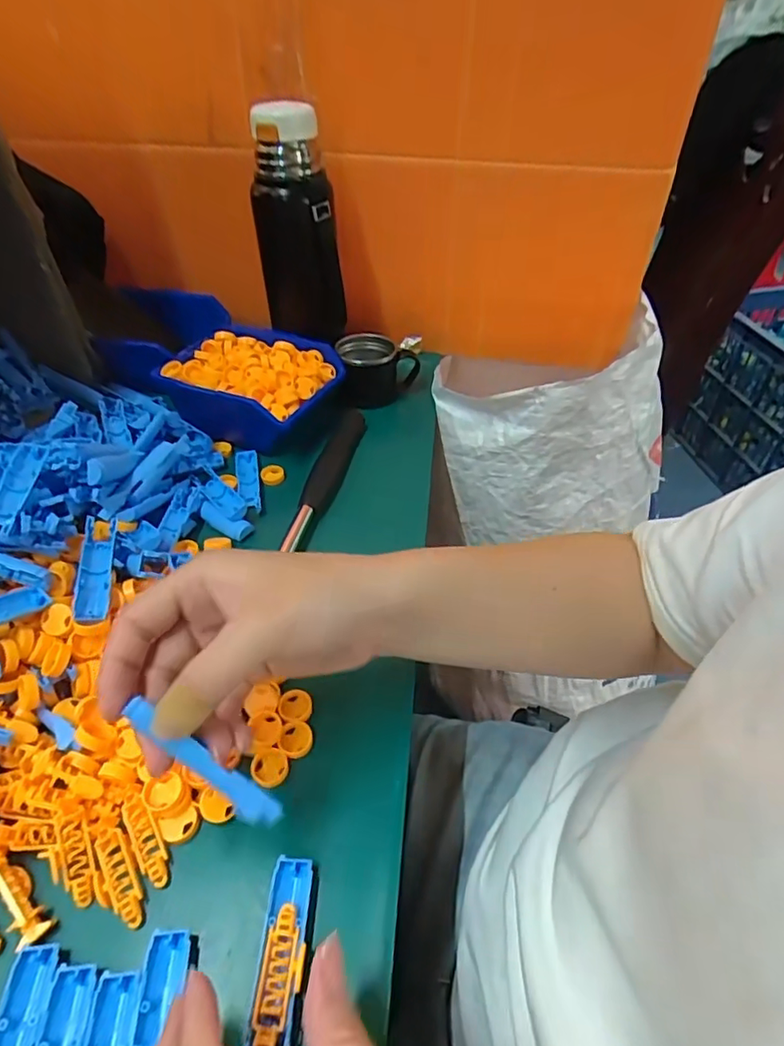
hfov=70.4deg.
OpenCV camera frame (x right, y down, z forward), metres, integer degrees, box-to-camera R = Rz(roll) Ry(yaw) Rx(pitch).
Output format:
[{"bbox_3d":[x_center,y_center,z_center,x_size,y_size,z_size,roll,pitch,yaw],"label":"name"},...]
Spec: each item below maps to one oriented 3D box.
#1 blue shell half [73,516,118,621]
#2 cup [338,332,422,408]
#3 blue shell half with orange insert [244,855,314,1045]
[{"bbox_3d":[-0.187,0.026,0.349,0.018,0.014,0.076,-9,45,-7],"label":"blue shell half"},{"bbox_3d":[-0.013,-0.149,0.555,0.077,0.053,0.075,-1,45,1],"label":"cup"},{"bbox_3d":[-0.048,0.188,0.241,0.019,0.009,0.076,1,45,3],"label":"blue shell half with orange insert"}]

